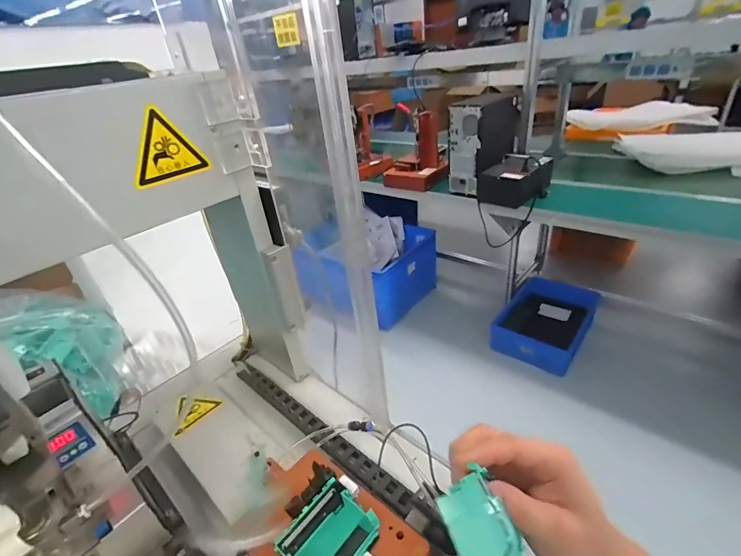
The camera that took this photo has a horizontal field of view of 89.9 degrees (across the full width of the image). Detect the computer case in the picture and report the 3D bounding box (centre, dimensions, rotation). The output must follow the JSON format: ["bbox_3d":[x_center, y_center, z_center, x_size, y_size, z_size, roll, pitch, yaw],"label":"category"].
[{"bbox_3d":[0.456,-0.550,1.489,0.181,0.324,0.336,18,39,34],"label":"computer case"}]

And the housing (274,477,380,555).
[{"bbox_3d":[-0.033,0.224,0.315,0.058,0.045,0.068,20,41,37],"label":"housing"}]

